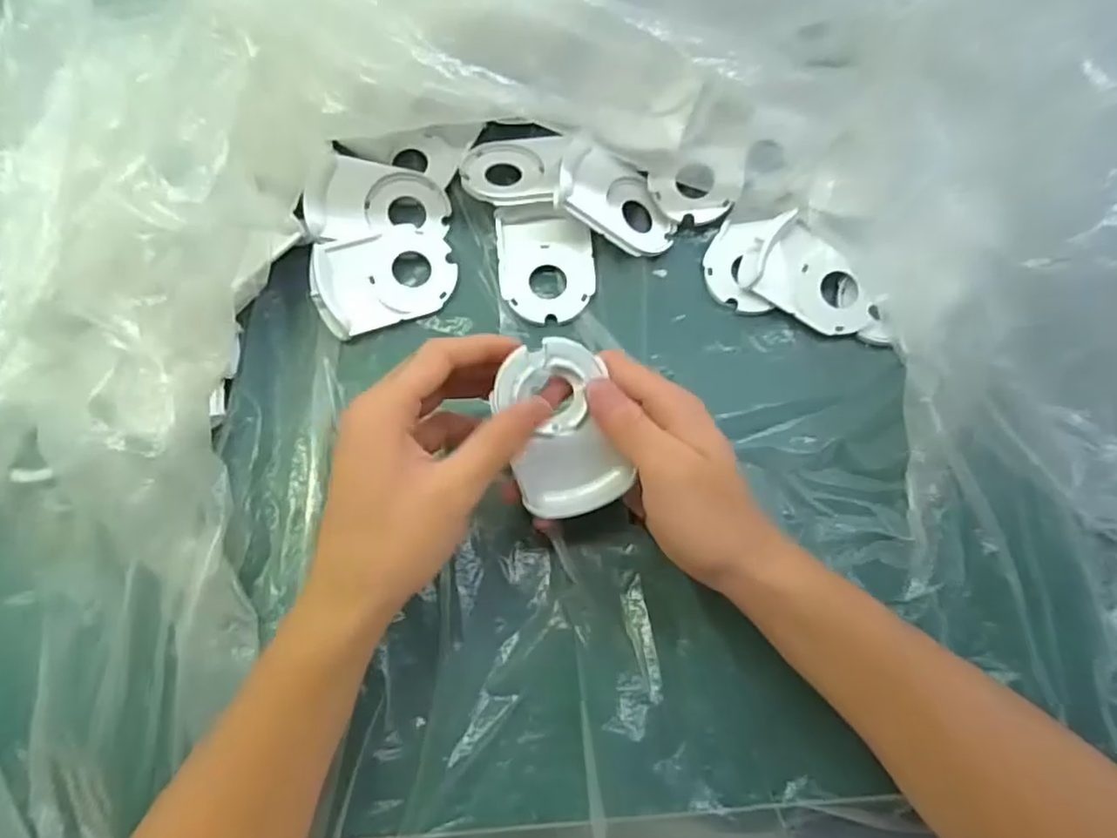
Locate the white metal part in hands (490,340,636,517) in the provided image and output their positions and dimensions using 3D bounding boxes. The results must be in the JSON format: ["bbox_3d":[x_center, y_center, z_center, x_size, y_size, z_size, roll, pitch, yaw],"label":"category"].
[{"bbox_3d":[0.000,0.004,0.313,0.051,0.020,0.085,-17,108,-3],"label":"white metal part in hands"}]

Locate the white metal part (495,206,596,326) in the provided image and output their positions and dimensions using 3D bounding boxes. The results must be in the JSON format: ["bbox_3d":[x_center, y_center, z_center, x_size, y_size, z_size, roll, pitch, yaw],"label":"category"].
[{"bbox_3d":[-0.008,-0.097,0.395,0.057,0.009,0.075,-5,71,-3],"label":"white metal part"}]

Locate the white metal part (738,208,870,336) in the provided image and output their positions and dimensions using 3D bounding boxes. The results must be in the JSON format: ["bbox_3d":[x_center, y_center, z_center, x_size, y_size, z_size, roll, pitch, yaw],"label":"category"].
[{"bbox_3d":[0.150,-0.083,0.390,0.078,0.022,0.048,42,75,13],"label":"white metal part"}]

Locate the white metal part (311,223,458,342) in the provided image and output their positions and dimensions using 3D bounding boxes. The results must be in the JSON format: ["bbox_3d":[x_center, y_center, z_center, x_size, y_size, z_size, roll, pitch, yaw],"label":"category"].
[{"bbox_3d":[-0.103,-0.084,0.384,0.082,0.017,0.057,-23,72,-9],"label":"white metal part"}]

